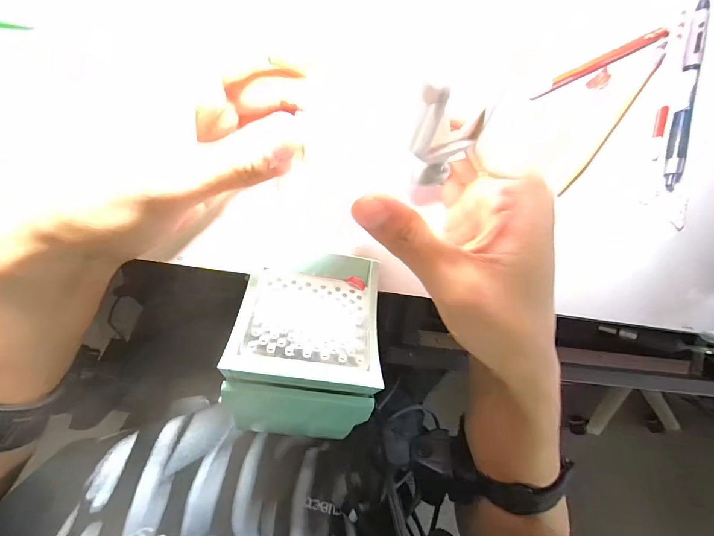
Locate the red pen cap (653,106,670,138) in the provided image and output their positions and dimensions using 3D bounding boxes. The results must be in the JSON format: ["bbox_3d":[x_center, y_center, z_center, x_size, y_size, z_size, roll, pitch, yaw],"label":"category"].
[{"bbox_3d":[0.227,-0.109,0.263,0.008,0.004,0.022,8,91,-6],"label":"red pen cap"}]

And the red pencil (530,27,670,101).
[{"bbox_3d":[0.175,-0.147,0.253,0.116,0.005,0.008,-27,95,-5],"label":"red pencil"}]

